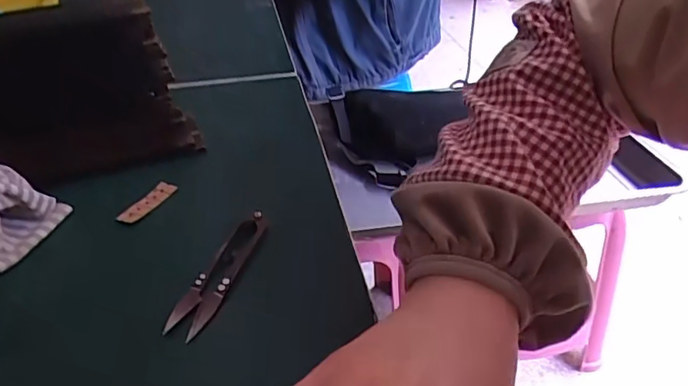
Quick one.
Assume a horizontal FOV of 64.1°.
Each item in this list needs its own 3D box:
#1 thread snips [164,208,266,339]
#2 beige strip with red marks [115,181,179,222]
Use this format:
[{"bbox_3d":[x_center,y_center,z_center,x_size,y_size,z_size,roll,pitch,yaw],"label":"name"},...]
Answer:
[{"bbox_3d":[-0.072,0.045,0.332,0.023,0.013,0.097,15,39,19],"label":"thread snips"},{"bbox_3d":[-0.141,0.007,0.396,0.015,0.004,0.046,27,46,12],"label":"beige strip with red marks"}]

